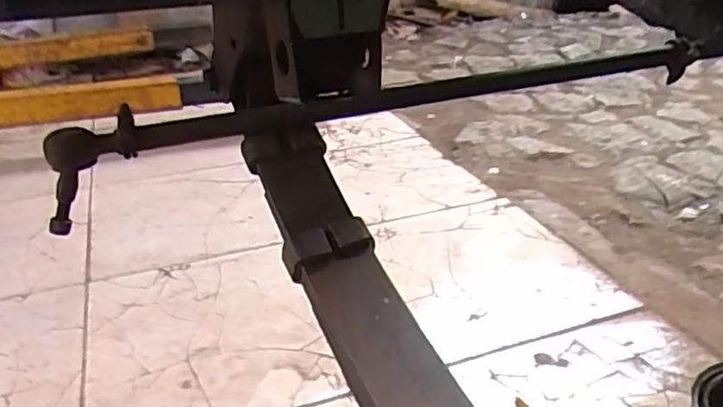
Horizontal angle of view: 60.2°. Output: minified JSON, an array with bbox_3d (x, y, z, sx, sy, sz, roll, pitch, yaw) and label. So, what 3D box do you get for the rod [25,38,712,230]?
[{"bbox_3d":[0.038,-0.089,0.596,0.647,0.069,0.047,-11,27,-12],"label":"rod"}]

